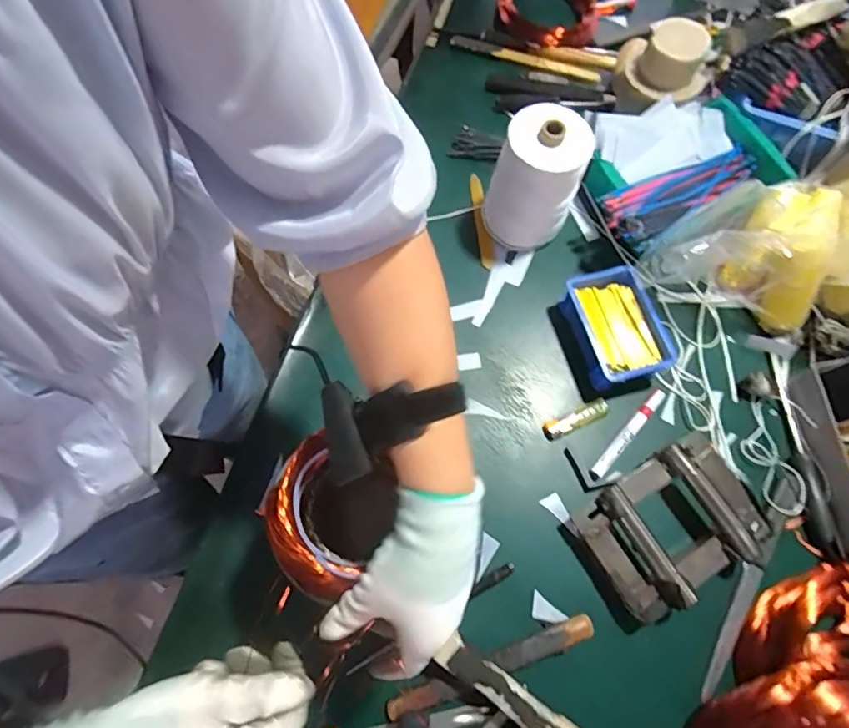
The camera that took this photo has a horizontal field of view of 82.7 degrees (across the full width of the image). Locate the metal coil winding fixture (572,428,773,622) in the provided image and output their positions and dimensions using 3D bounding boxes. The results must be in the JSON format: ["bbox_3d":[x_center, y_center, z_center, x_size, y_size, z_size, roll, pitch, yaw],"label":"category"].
[{"bbox_3d":[0.291,0.185,0.566,0.203,0.051,0.138,-29,73,-12],"label":"metal coil winding fixture"}]

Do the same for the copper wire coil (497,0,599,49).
[{"bbox_3d":[0.223,-0.646,0.864,0.173,0.048,0.173,0,69,-1],"label":"copper wire coil"}]

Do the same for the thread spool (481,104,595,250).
[{"bbox_3d":[0.148,-0.244,0.660,0.099,0.180,0.104,0,69,-1],"label":"thread spool"}]

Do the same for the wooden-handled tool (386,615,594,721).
[{"bbox_3d":[0.074,0.323,0.516,0.234,0.030,0.025,-18,71,-8],"label":"wooden-handled tool"}]

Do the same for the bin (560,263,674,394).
[{"bbox_3d":[0.256,-0.048,0.652,0.104,0.054,0.150,-13,70,-6],"label":"bin"}]

